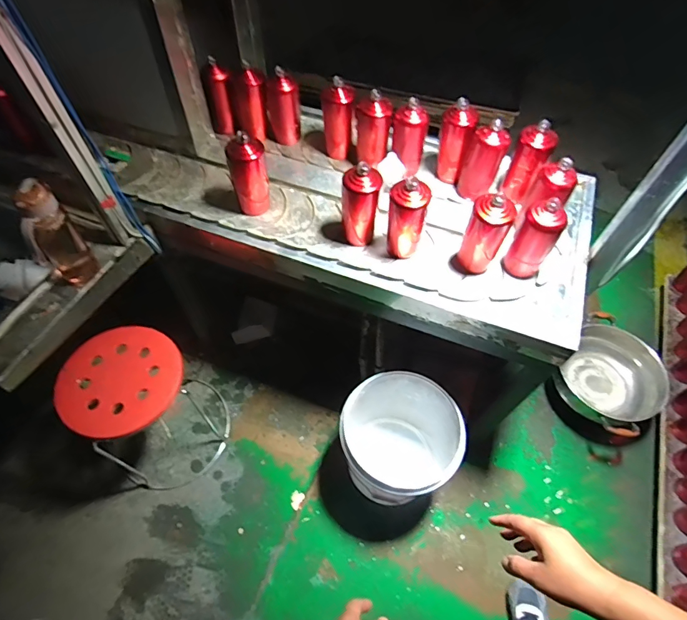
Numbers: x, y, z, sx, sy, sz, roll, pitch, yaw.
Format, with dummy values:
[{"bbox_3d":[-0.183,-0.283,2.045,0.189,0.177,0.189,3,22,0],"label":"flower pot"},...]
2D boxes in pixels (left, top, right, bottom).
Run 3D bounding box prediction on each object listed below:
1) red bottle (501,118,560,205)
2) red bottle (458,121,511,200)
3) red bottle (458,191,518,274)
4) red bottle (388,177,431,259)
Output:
[{"bbox_3d":[0.431,-0.340,1.016,0.078,0.184,0.061,24,66,14],"label":"red bottle"},{"bbox_3d":[0.329,-0.346,1.028,0.087,0.183,0.071,14,58,10],"label":"red bottle"},{"bbox_3d":[0.292,-0.161,0.890,0.082,0.173,0.082,23,59,15],"label":"red bottle"},{"bbox_3d":[0.136,-0.187,0.929,0.077,0.200,0.072,6,56,5],"label":"red bottle"}]

